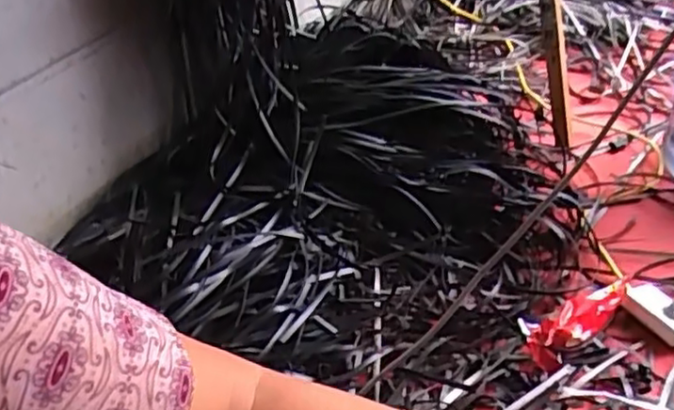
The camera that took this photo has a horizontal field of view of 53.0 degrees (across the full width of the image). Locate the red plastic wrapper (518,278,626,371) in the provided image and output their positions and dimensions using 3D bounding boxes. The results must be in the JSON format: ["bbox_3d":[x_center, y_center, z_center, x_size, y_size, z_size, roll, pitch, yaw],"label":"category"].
[{"bbox_3d":[0.352,0.158,0.983,0.191,0.062,0.071,-28,42,-22],"label":"red plastic wrapper"}]

